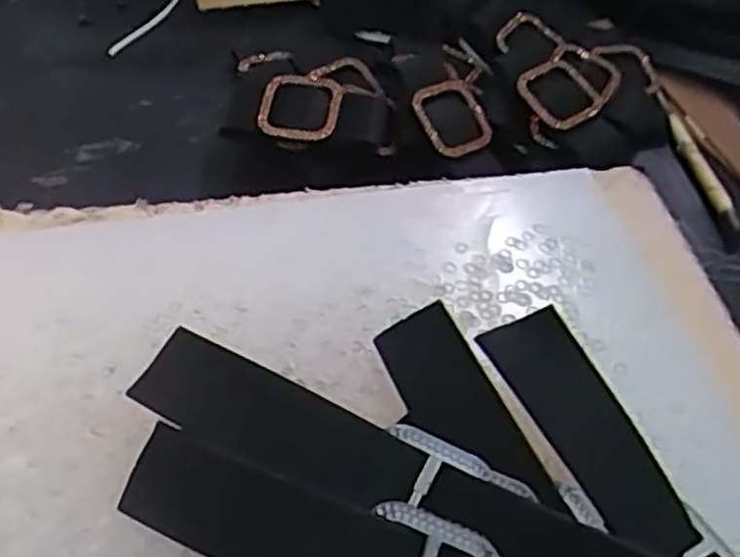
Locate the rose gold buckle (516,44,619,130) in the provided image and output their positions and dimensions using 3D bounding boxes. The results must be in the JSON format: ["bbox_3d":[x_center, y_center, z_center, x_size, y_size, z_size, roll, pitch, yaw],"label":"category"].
[{"bbox_3d":[0.081,-0.078,0.302,0.030,0.009,0.056,37,55,11],"label":"rose gold buckle"}]

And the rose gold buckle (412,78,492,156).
[{"bbox_3d":[0.031,-0.060,0.284,0.032,0.005,0.028,-26,85,-33],"label":"rose gold buckle"}]

